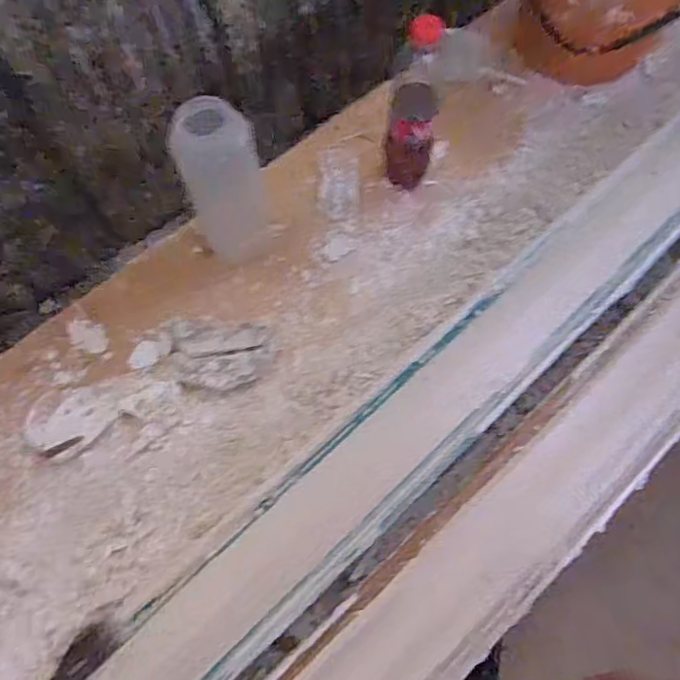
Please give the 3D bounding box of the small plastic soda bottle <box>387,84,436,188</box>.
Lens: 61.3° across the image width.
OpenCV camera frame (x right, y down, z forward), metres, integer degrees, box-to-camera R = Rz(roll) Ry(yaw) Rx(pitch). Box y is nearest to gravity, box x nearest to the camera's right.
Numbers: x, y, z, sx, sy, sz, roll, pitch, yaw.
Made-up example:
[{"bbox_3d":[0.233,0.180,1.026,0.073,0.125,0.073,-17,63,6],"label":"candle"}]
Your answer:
[{"bbox_3d":[0.087,-0.245,0.711,0.052,0.140,0.043,5,68,4],"label":"small plastic soda bottle"}]

